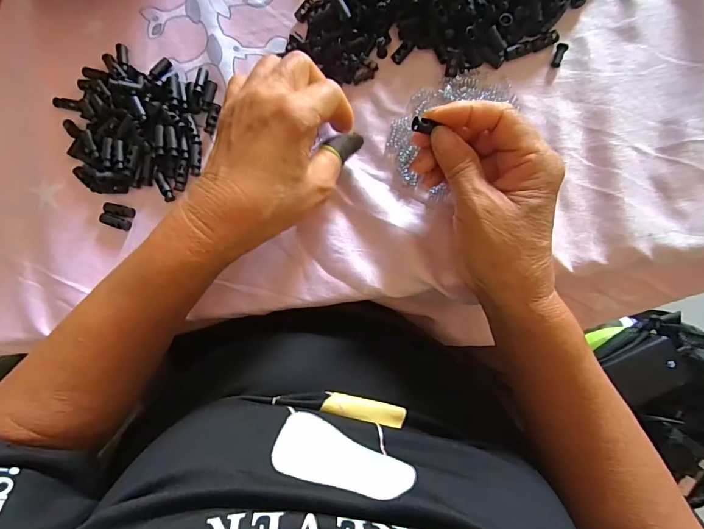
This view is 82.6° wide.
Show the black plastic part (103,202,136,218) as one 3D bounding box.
[{"bbox_3d":[-0.192,-0.045,0.330,0.027,0.004,0.009,15,86,9],"label":"black plastic part"}]

